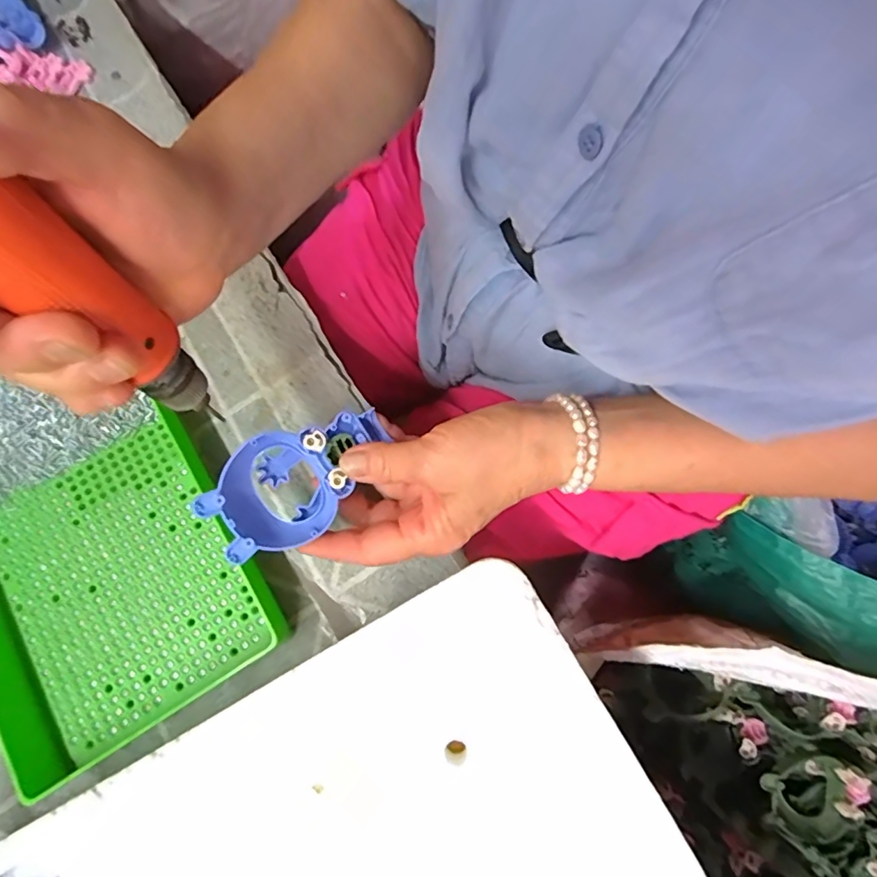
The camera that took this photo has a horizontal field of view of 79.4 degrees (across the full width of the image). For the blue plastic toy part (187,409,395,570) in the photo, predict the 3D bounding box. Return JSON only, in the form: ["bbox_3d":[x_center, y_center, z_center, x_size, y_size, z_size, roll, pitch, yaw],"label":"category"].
[{"bbox_3d":[-0.077,0.024,0.292,0.099,0.033,0.061,-23,96,-22],"label":"blue plastic toy part"}]

